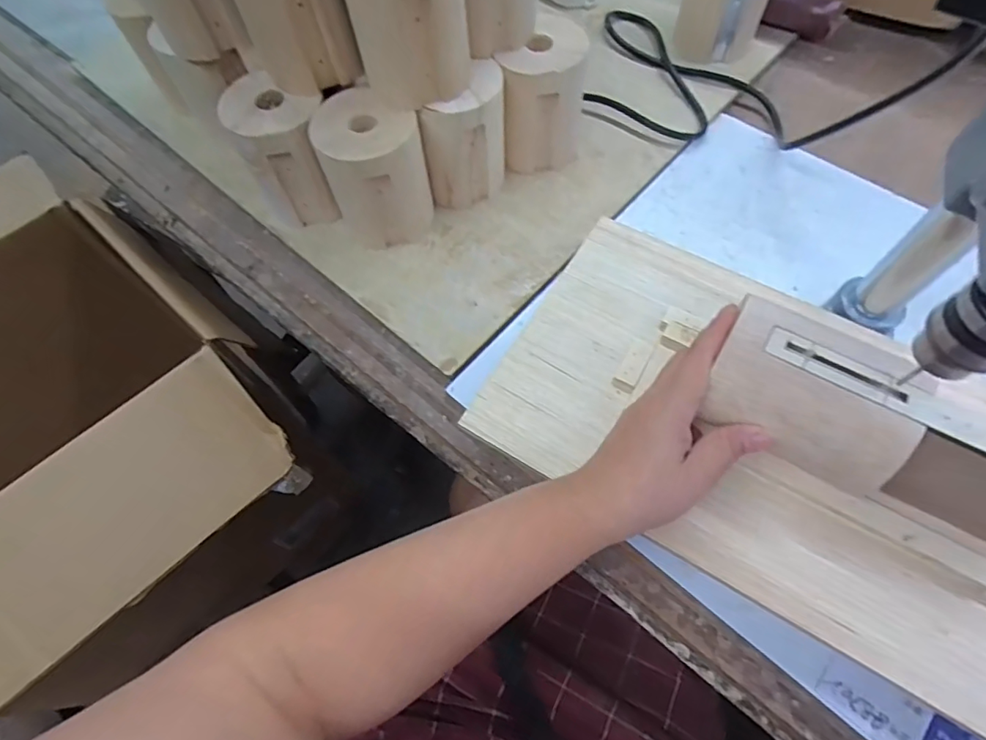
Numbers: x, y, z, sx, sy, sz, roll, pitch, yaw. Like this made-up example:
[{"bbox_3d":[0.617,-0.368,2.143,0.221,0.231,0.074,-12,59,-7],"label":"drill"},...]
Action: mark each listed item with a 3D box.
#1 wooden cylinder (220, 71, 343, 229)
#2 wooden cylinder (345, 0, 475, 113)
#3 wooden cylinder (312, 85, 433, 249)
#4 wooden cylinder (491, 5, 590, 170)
[{"bbox_3d":[-0.170,-0.181,0.451,0.072,0.108,0.081,-16,64,-5],"label":"wooden cylinder"},{"bbox_3d":[-0.058,-0.254,0.369,0.082,0.103,0.080,-7,64,-1],"label":"wooden cylinder"},{"bbox_3d":[-0.095,-0.163,0.439,0.080,0.101,0.080,-16,64,-5],"label":"wooden cylinder"},{"bbox_3d":[0.043,-0.238,0.467,0.071,0.105,0.070,-7,64,-1],"label":"wooden cylinder"}]

